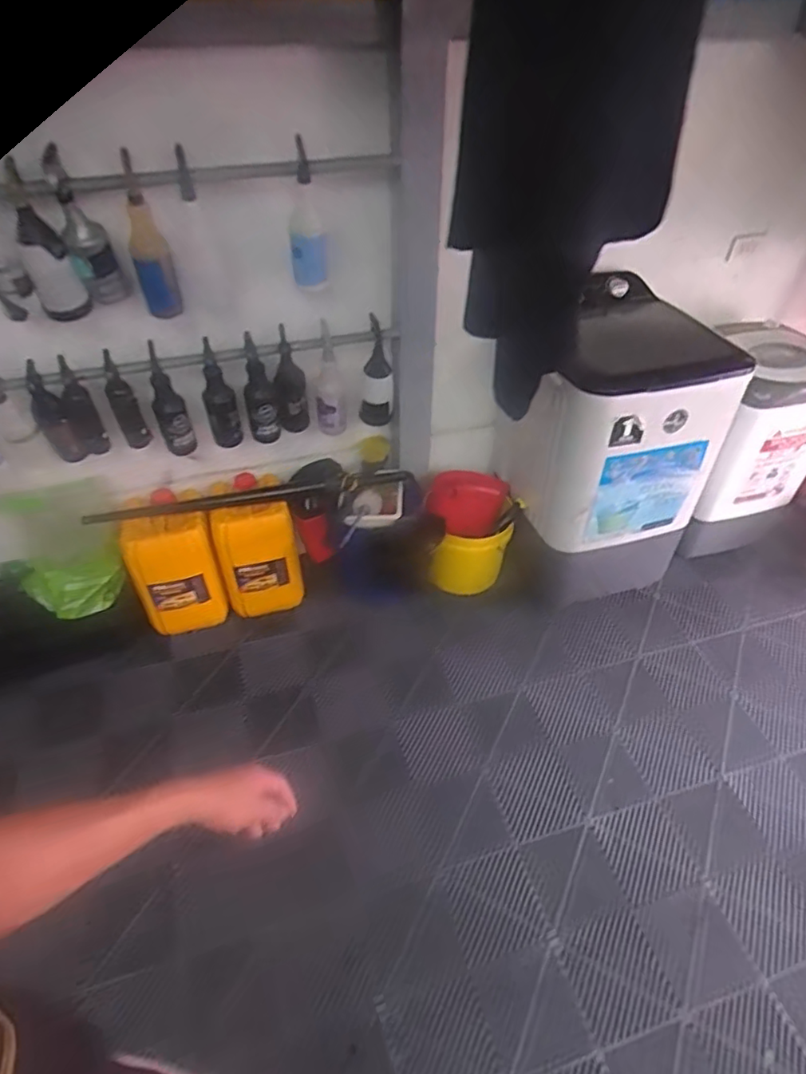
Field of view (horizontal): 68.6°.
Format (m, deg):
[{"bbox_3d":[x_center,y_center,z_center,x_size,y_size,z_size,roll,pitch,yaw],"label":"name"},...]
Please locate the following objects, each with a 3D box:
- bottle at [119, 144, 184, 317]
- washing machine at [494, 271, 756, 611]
[{"bbox_3d":[-0.566,-0.654,1.319,0.086,0.332,0.109,-14,46,-14],"label":"bottle"},{"bbox_3d":[0.584,-0.267,1.851,0.514,0.799,0.540,-13,45,-13],"label":"washing machine"}]

